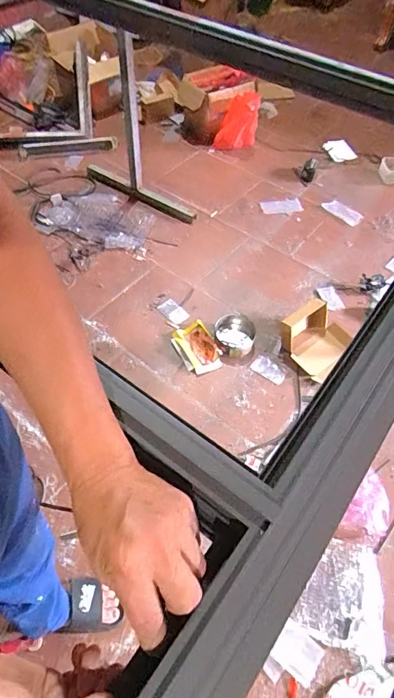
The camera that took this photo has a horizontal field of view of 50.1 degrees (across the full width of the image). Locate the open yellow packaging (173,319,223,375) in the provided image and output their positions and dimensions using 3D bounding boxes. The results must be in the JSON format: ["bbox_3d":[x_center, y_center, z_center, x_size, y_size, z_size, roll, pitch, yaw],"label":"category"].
[{"bbox_3d":[-0.002,-0.006,1.512,0.130,0.029,0.196,-22,58,-16],"label":"open yellow packaging"}]

